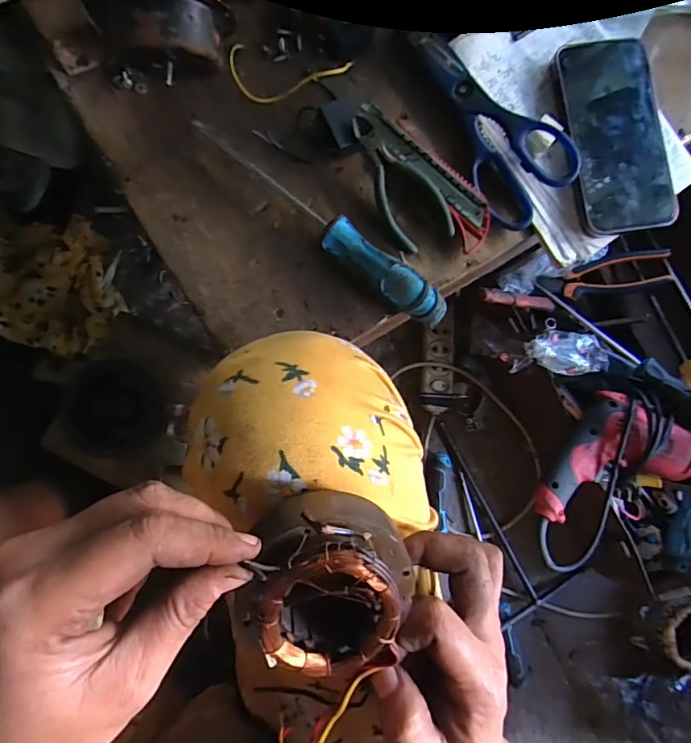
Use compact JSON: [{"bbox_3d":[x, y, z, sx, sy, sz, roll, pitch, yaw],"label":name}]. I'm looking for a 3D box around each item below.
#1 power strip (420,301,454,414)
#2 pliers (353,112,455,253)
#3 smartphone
[{"bbox_3d":[0.138,-0.022,0.681,0.045,0.028,0.165,4,85,-5],"label":"power strip"},{"bbox_3d":[0.044,-0.159,0.372,0.050,0.026,0.120,-24,88,-7],"label":"pliers"},{"bbox_3d":[0.226,-0.198,0.381,0.080,0.008,0.164,-8,86,3],"label":"smartphone"}]

